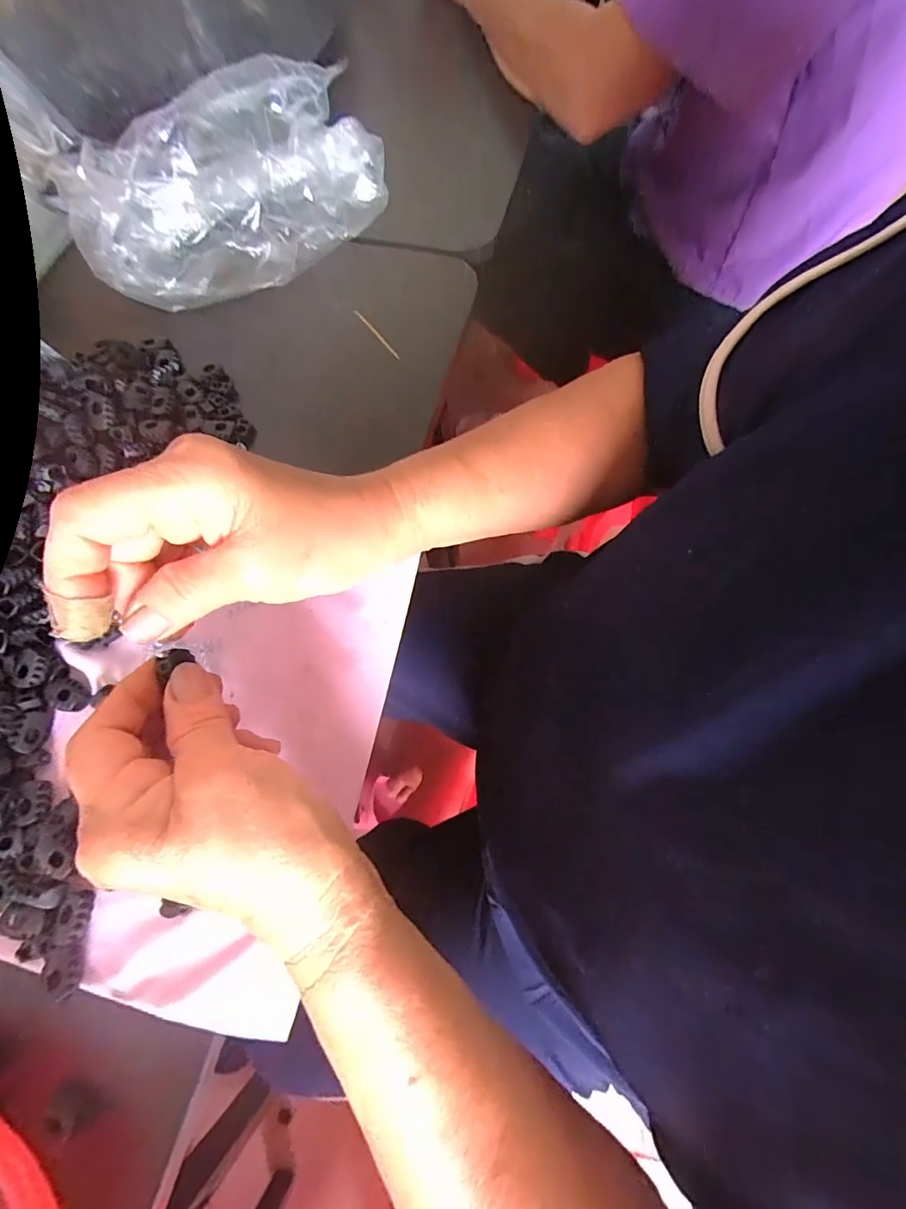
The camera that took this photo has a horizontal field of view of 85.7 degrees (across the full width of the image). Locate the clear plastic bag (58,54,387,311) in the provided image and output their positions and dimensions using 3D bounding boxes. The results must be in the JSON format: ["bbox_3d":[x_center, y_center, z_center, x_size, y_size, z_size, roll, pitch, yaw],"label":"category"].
[{"bbox_3d":[-0.164,-0.310,0.358,0.222,0.065,0.113,-17,71,-4],"label":"clear plastic bag"}]

